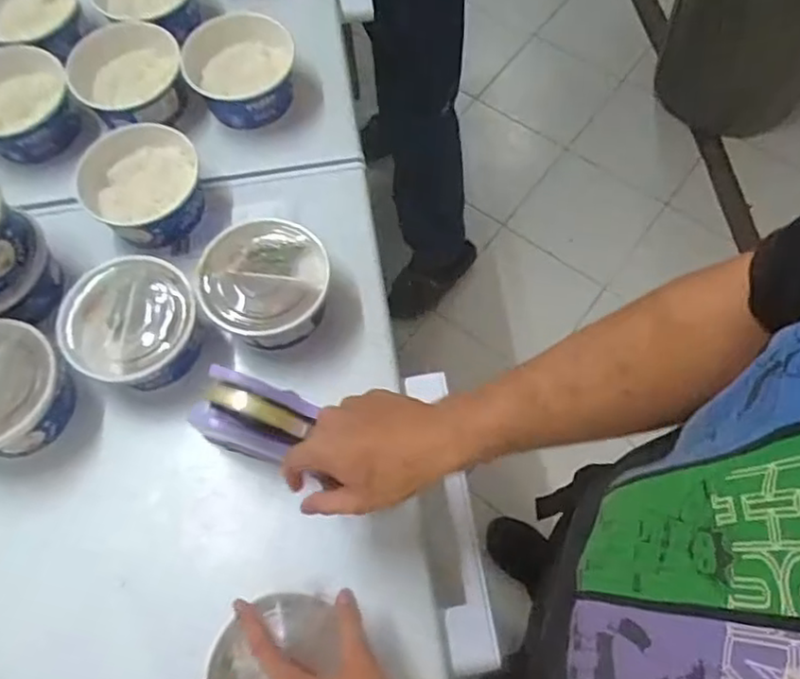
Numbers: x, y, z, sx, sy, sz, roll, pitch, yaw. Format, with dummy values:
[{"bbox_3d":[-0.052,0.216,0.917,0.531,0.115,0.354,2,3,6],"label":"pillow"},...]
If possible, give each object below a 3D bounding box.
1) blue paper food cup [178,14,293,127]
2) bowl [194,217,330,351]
[{"bbox_3d":[-0.187,-0.320,0.799,0.122,0.065,0.118,-1,66,2],"label":"blue paper food cup"},{"bbox_3d":[-0.133,-0.055,0.676,0.120,0.075,0.124,-1,66,2],"label":"bowl"}]

